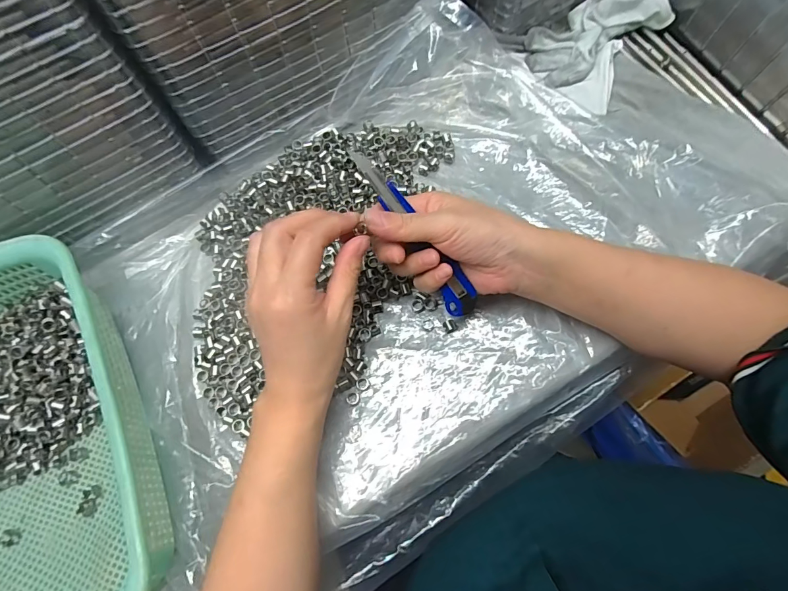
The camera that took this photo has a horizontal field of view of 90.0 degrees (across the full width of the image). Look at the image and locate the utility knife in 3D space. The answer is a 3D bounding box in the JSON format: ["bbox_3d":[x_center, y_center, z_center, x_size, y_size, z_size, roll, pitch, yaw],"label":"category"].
[{"bbox_3d":[0.017,-0.041,0.284,0.023,0.020,0.141,-41,105,-9],"label":"utility knife"}]

